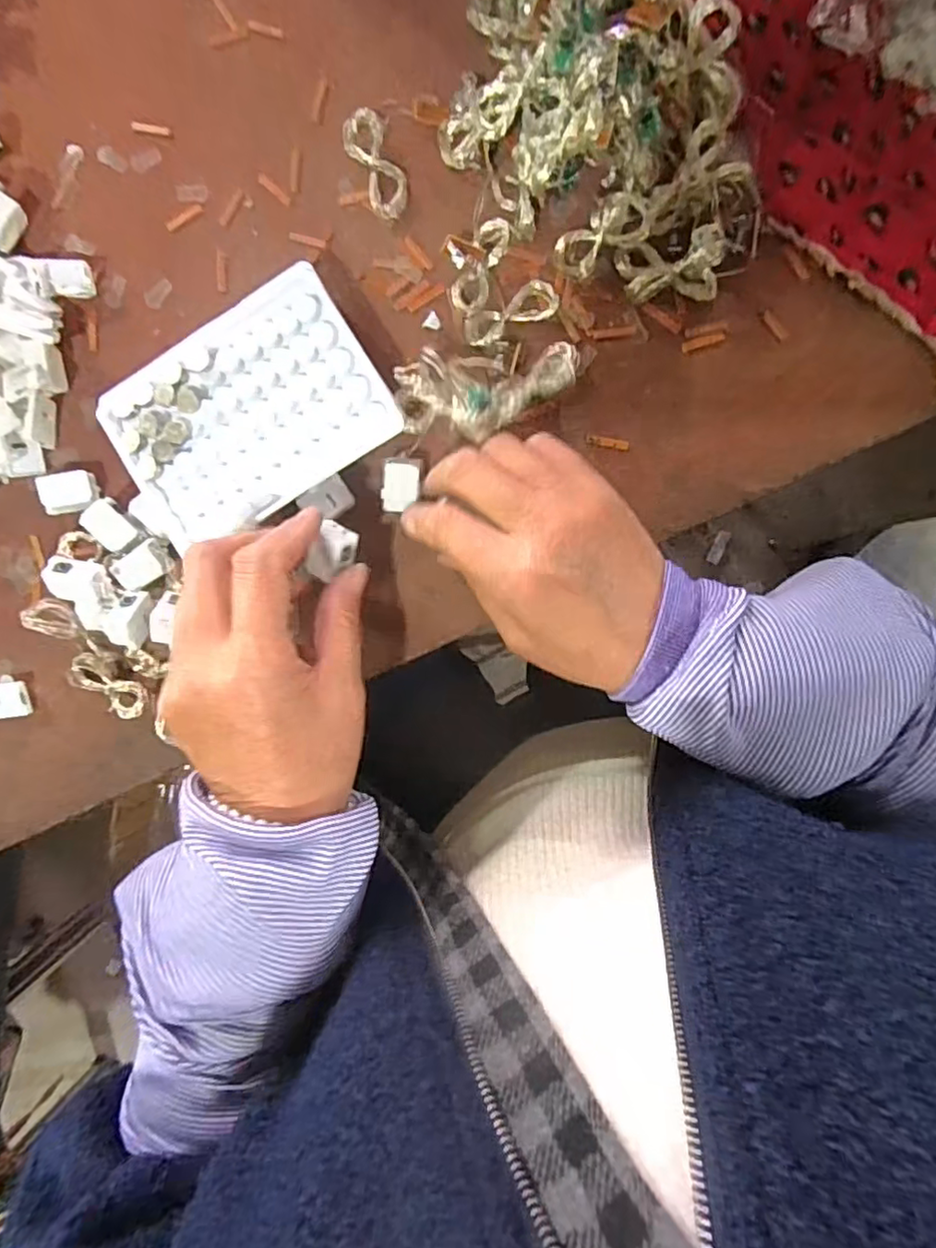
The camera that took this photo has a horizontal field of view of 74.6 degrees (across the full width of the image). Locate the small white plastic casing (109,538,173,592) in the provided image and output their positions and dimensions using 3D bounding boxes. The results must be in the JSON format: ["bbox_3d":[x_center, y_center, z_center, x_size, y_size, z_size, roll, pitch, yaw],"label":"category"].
[{"bbox_3d":[-0.173,-0.032,0.326,0.028,0.008,0.020,-29,89,4],"label":"small white plastic casing"}]

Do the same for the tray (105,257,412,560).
[{"bbox_3d":[-0.111,-0.106,0.310,0.131,0.007,0.097,-34,90,2],"label":"tray"}]

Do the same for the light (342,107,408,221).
[{"bbox_3d":[-0.049,-0.245,0.327,0.023,0.010,0.053,-20,89,4],"label":"light"}]

